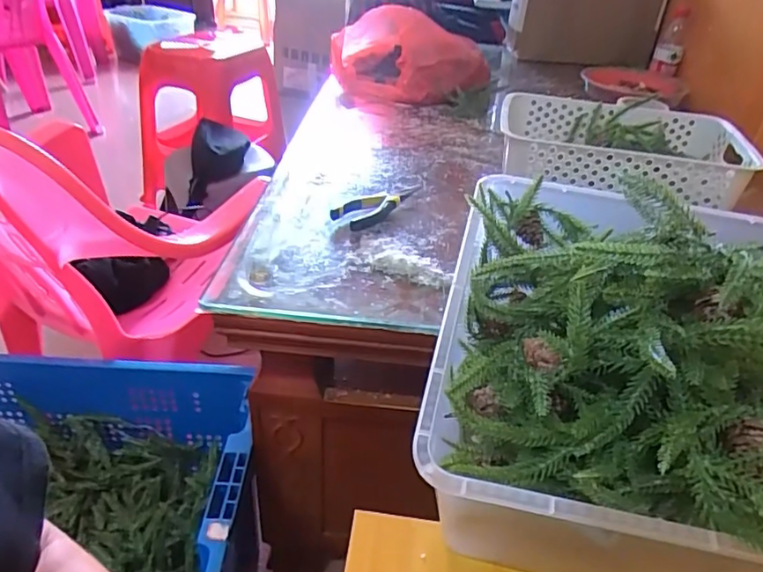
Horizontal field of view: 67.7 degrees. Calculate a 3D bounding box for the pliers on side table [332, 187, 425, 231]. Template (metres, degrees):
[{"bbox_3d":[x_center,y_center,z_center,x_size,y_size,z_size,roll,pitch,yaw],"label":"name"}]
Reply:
[{"bbox_3d":[0.010,-0.111,0.753,0.048,0.017,0.163,31,43,34],"label":"pliers on side table"}]

